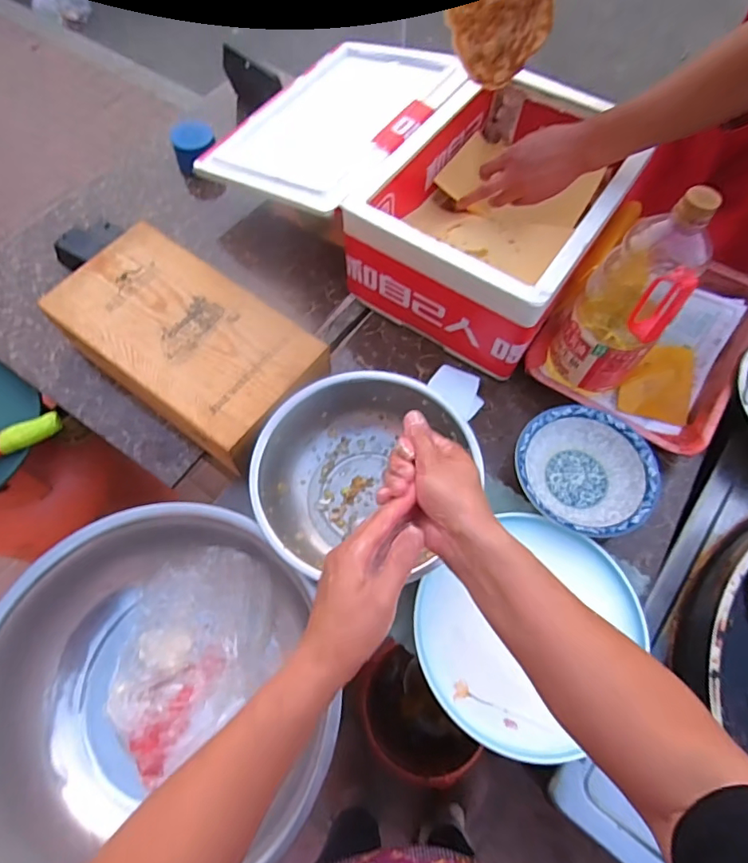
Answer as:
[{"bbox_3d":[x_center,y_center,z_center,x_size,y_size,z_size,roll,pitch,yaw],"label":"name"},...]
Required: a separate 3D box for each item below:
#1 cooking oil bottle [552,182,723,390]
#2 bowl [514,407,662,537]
[{"bbox_3d":[0.303,-0.147,0.603,0.113,0.281,0.089,30,69,13],"label":"cooking oil bottle"},{"bbox_3d":[0.266,0.054,0.640,0.166,0.057,0.166,0,66,0],"label":"bowl"}]

